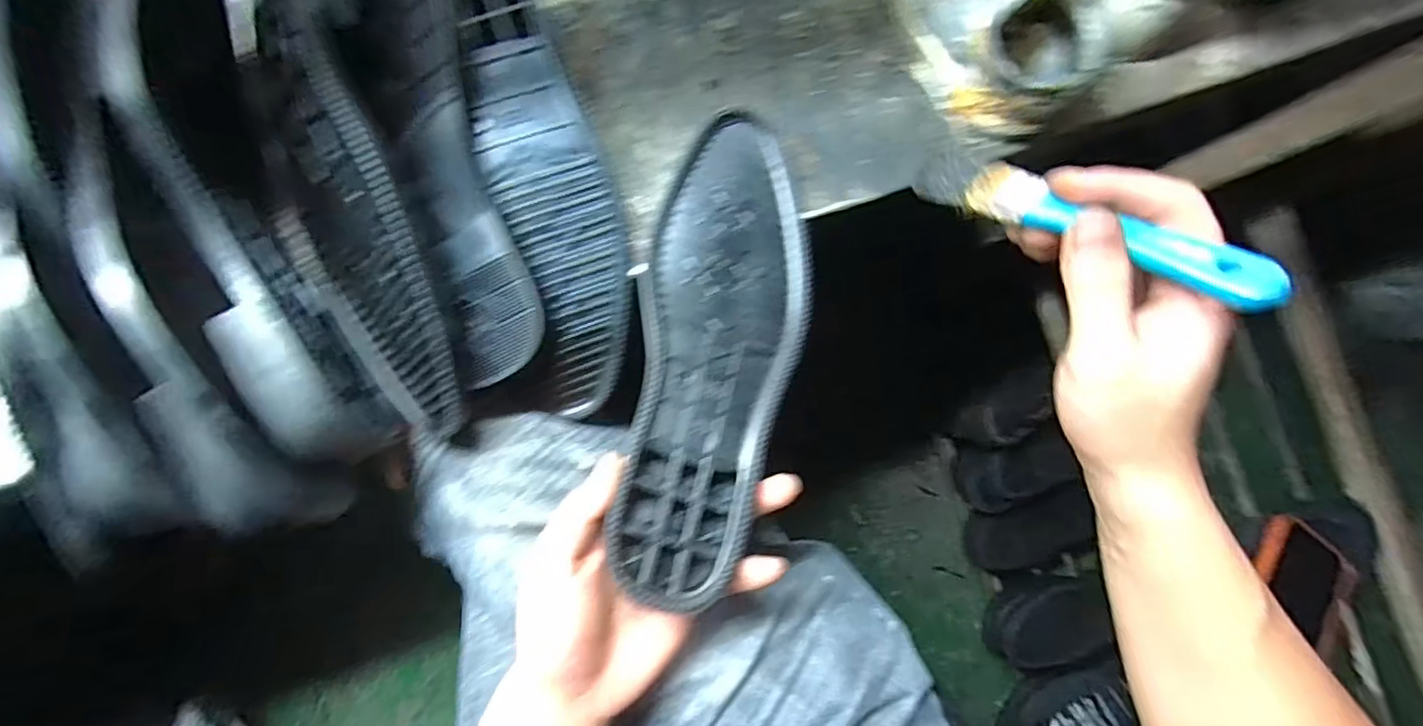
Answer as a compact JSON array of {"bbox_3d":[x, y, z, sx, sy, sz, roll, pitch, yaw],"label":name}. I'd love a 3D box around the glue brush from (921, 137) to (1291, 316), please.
[{"bbox_3d":[0.164,-0.066,0.271,0.026,0.012,0.158,-46,52,-7],"label":"glue brush"}]

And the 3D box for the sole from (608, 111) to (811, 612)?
[{"bbox_3d":[0.005,-0.010,0.337,0.086,0.021,0.268,11,75,-4],"label":"sole"}]

